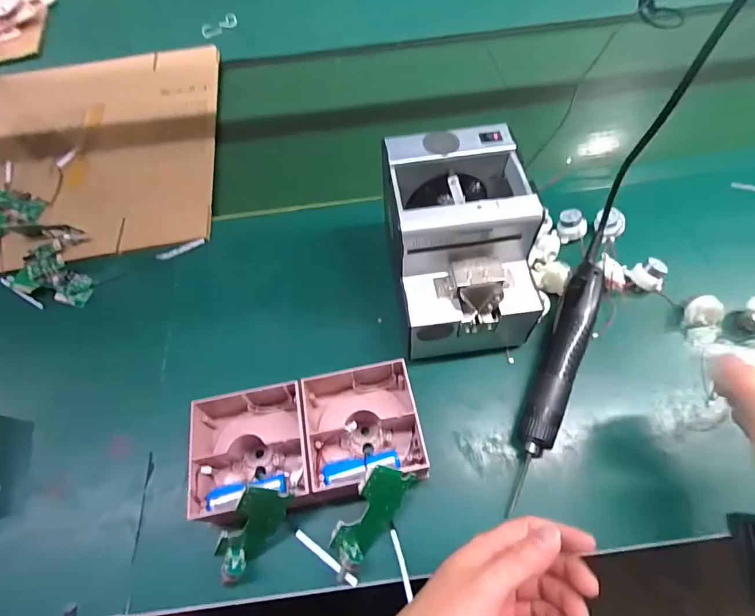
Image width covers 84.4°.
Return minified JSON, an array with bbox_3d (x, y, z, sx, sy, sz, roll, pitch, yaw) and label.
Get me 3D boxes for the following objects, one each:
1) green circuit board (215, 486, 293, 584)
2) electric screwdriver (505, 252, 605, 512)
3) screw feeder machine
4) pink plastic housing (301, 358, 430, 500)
[{"bbox_3d":[-0.100,0.182,0.340,0.042,0.083,0.025,20,17,-23],"label":"green circuit board"},{"bbox_3d":[0.177,0.063,0.408,0.034,0.045,0.258,21,62,16],"label":"electric screwdriver"},{"bbox_3d":[0.078,-0.068,0.415,0.131,0.123,0.170,-6,58,0],"label":"screw feeder machine"},{"bbox_3d":[-0.009,0.105,0.389,0.110,0.038,0.117,-9,58,-1],"label":"pink plastic housing"}]

